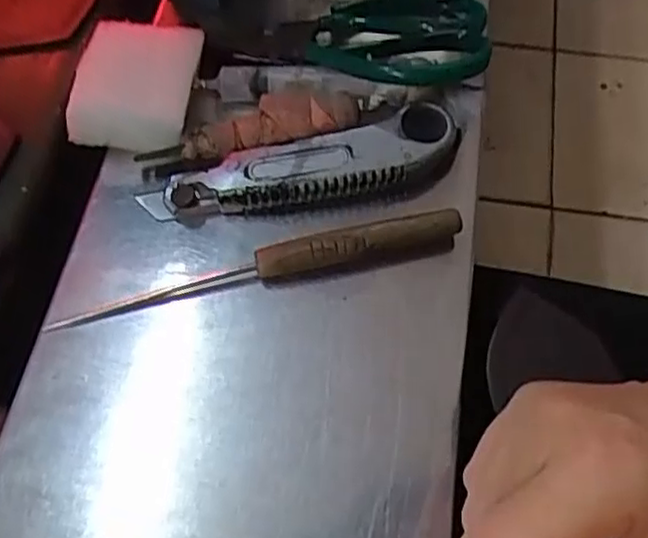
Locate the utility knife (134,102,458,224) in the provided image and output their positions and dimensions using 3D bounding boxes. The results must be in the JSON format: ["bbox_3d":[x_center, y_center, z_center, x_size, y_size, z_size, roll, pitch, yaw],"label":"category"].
[{"bbox_3d":[-0.012,-0.050,0.368,0.161,0.024,0.036,-13,63,-6],"label":"utility knife"}]

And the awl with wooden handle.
[{"bbox_3d":[-0.031,-0.001,0.343,0.199,0.019,0.014,-12,63,-5],"label":"awl with wooden handle"}]

